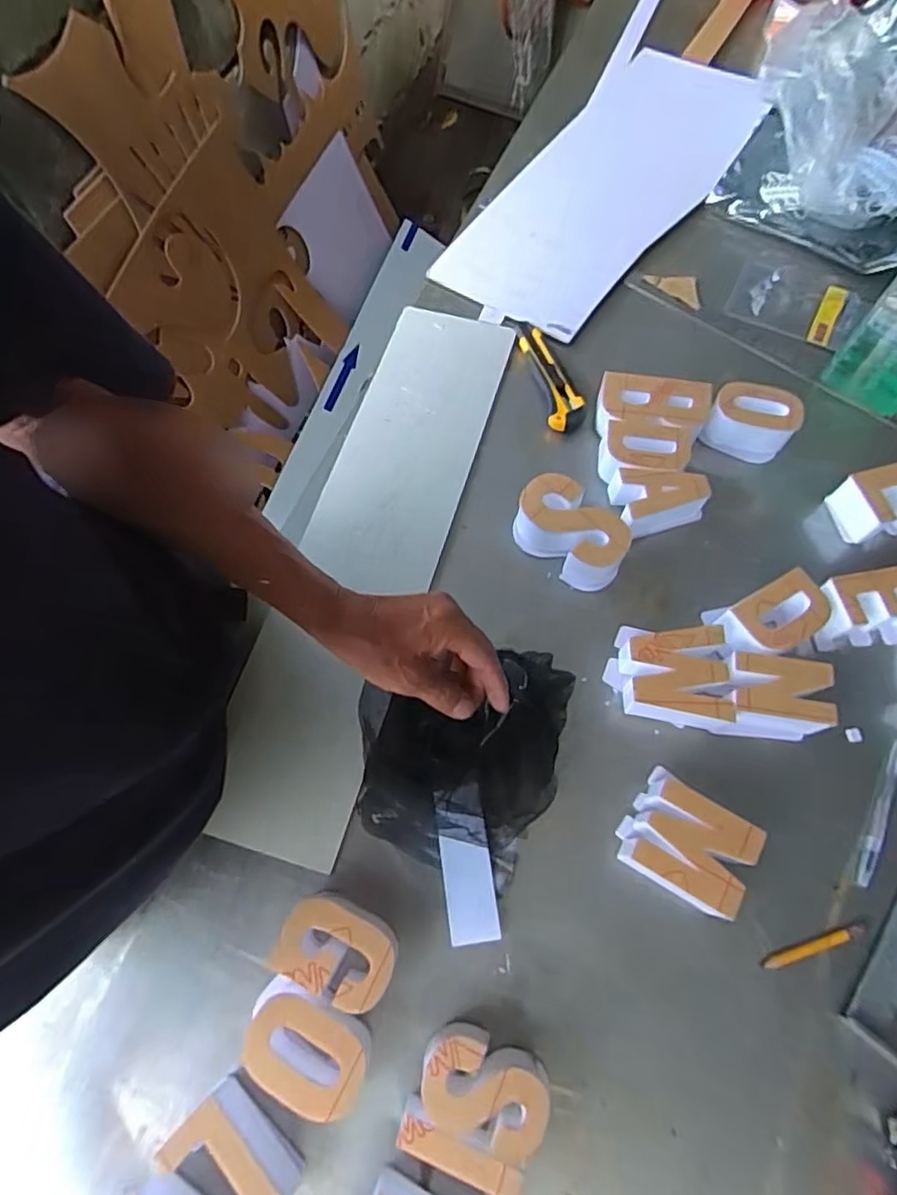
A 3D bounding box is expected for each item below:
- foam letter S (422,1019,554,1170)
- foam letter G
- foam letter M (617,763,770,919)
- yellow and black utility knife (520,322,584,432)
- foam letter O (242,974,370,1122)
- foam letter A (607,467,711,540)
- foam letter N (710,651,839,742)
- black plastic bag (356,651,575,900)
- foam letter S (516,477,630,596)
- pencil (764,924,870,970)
[{"bbox_3d":[0.025,0.340,0.428,0.086,0.046,0.054,19,68,9],"label":"foam letter S"},{"bbox_3d":[-0.081,0.265,0.465,0.083,0.045,0.059,24,69,11],"label":"foam letter G"},{"bbox_3d":[0.192,0.193,0.493,0.088,0.046,0.080,33,71,14],"label":"foam letter M"},{"bbox_3d":[0.113,-0.251,0.691,0.039,0.020,0.151,-13,67,-4],"label":"yellow and black utility knife"},{"bbox_3d":[-0.099,0.320,0.443,0.088,0.043,0.063,24,70,8],"label":"foam letter O"},{"bbox_3d":[0.209,-0.093,0.611,0.088,0.046,0.063,-3,67,0],"label":"foam letter A"},{"bbox_3d":[0.277,0.086,0.536,0.094,0.047,0.063,3,67,3],"label":"foam letter N"},{"bbox_3d":[0.007,0.124,0.523,0.164,0.041,0.187,21,69,10],"label":"black plastic bag"},{"bbox_3d":[0.119,-0.063,0.599,0.067,0.051,0.111,-42,72,-15],"label":"foam letter S"},{"bbox_3d":[0.285,0.272,0.479,0.087,0.004,0.010,-16,67,-6],"label":"pencil"}]

